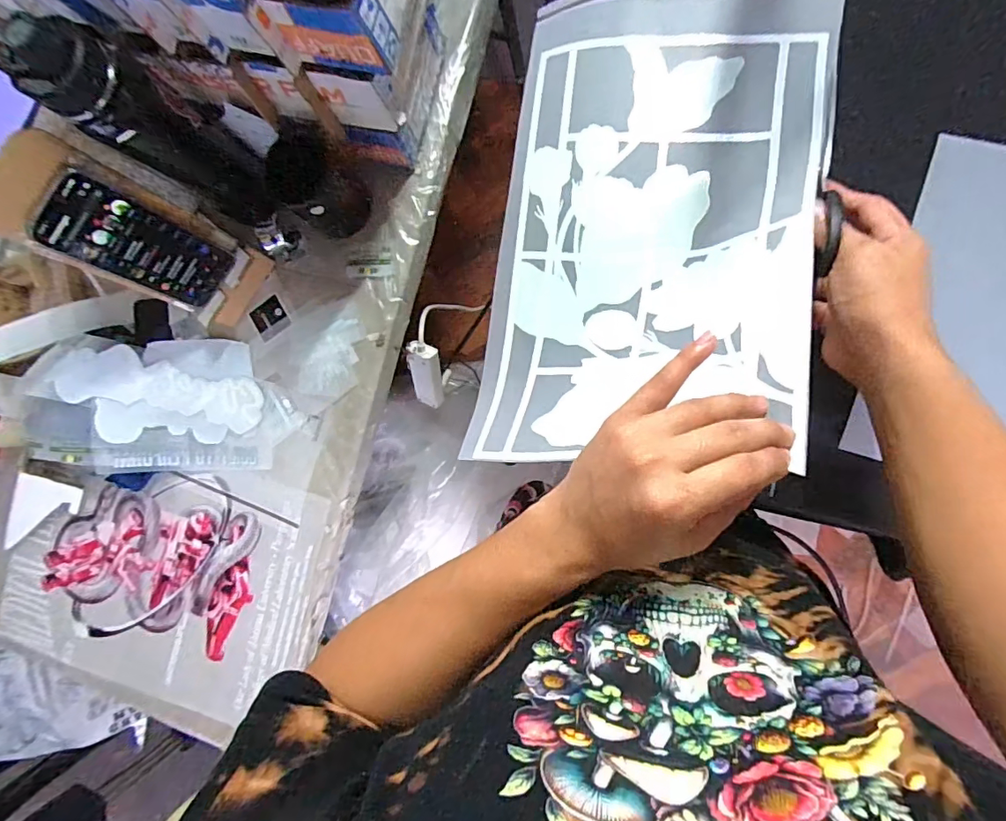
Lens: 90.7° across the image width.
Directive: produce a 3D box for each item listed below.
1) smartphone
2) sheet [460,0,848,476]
[{"bbox_3d":[-0.363,-0.165,0.506,0.012,0.170,0.077,35,93,23],"label":"smartphone"},{"bbox_3d":[0.115,-0.166,0.397,0.238,0.061,0.427,6,79,24],"label":"sheet"}]

